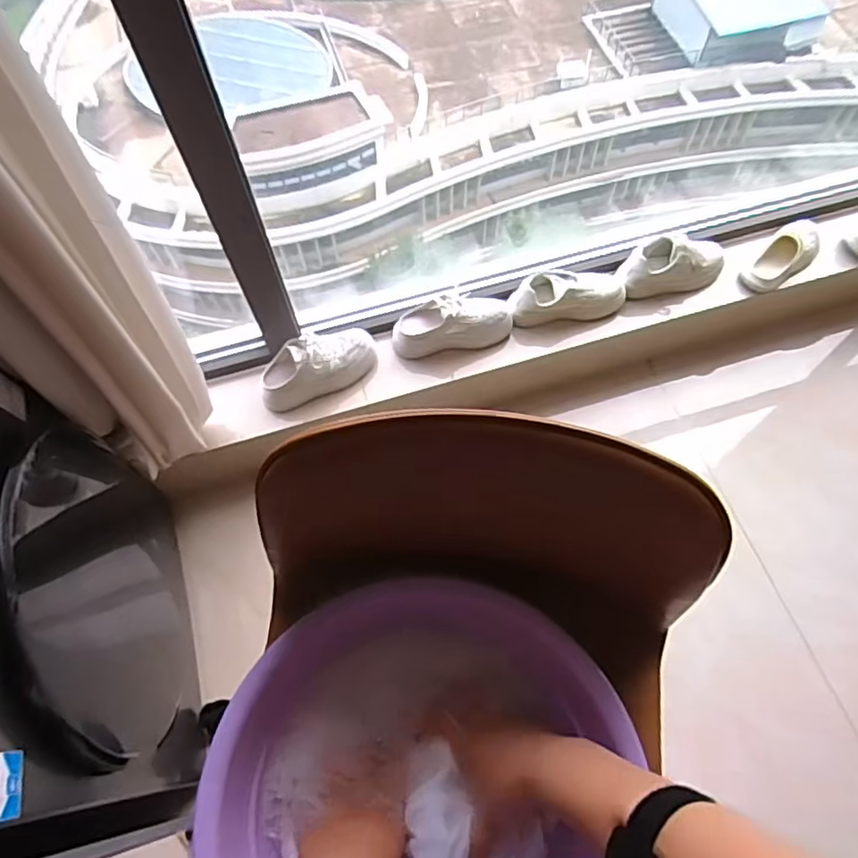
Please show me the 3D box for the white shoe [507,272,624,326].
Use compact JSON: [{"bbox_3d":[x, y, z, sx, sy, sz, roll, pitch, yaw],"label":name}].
[{"bbox_3d":[0.318,-0.309,1.425,0.264,0.085,0.089,-9,65,-4],"label":"white shoe"}]

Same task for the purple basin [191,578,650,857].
[{"bbox_3d":[-0.013,0.275,0.470,0.291,0.122,0.276,0,65,0],"label":"purple basin"}]

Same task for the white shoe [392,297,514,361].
[{"bbox_3d":[0.055,-0.239,1.389,0.266,0.119,0.090,-13,65,-6],"label":"white shoe"}]

